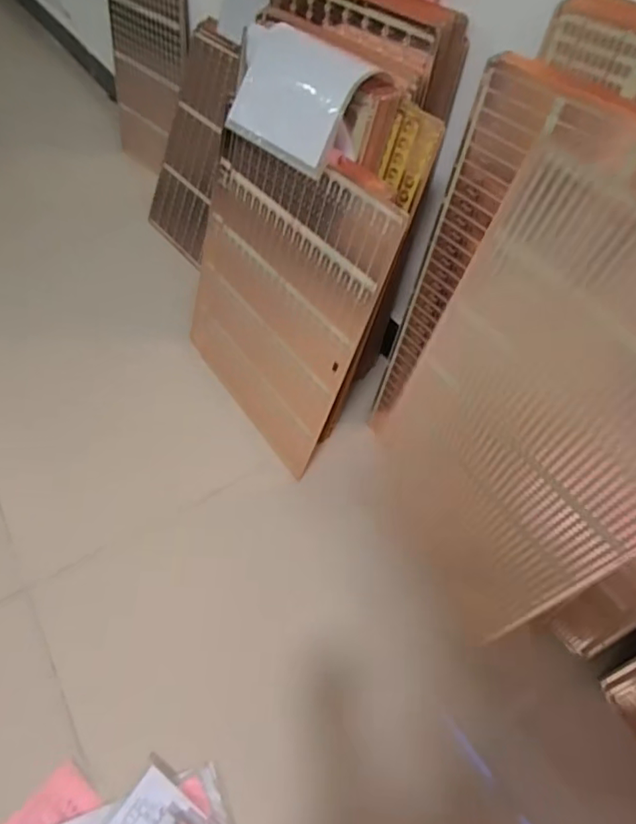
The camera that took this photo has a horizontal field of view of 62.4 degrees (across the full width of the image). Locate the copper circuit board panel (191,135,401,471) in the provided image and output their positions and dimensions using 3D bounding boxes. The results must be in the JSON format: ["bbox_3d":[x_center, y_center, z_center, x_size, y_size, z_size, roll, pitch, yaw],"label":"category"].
[{"bbox_3d":[-0.078,-0.174,0.813,0.011,0.436,0.387,-17,50,-38],"label":"copper circuit board panel"}]

